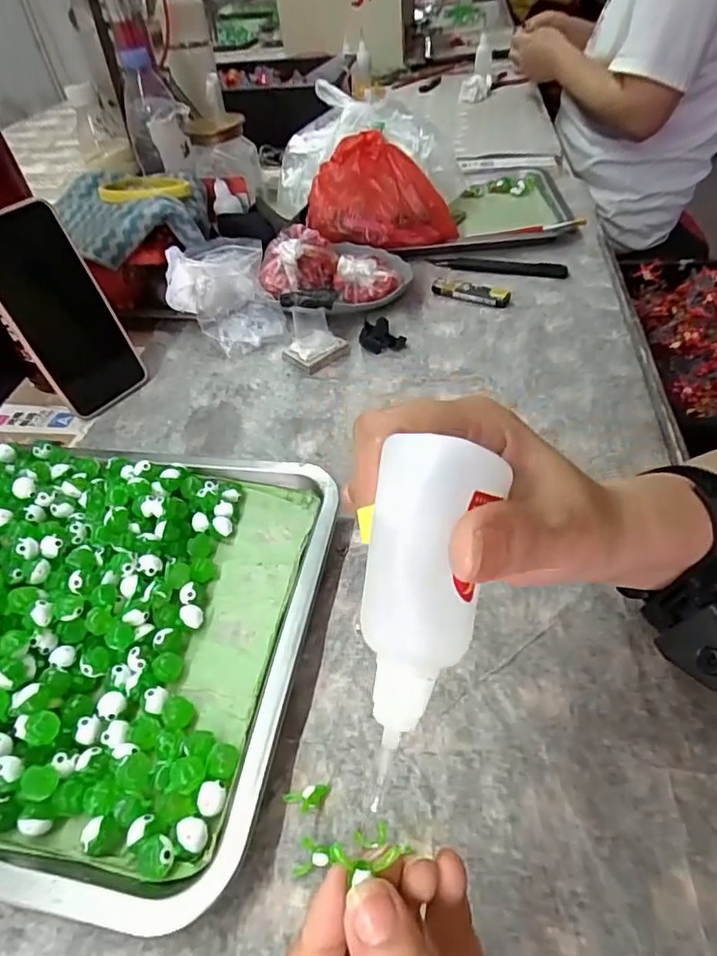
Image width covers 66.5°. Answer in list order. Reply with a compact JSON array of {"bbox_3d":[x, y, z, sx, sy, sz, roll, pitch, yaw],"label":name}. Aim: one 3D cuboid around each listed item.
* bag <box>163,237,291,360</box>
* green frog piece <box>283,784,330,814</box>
[{"bbox_3d":[-0.136,-0.182,0.545,0.101,0.070,0.112,-18,47,-10],"label":"bag"},{"bbox_3d":[-0.024,0.152,0.258,0.021,0.008,0.012,-15,47,-7],"label":"green frog piece"}]

